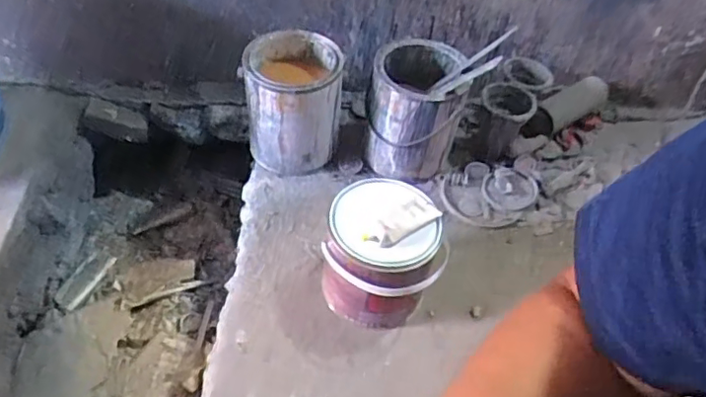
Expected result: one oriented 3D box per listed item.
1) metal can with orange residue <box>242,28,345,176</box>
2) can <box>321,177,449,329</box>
[{"bbox_3d":[-0.109,-0.174,1.046,0.152,0.213,0.161,2,50,-2],"label":"metal can with orange residue"},{"bbox_3d":[0.040,0.091,0.844,0.154,0.193,0.158,2,50,-2],"label":"can"}]

